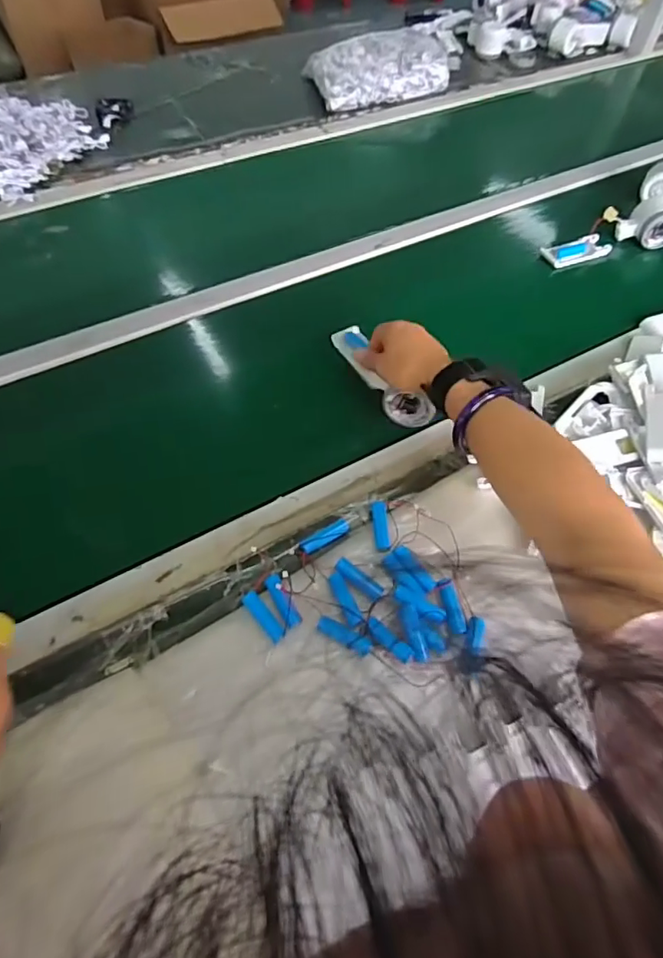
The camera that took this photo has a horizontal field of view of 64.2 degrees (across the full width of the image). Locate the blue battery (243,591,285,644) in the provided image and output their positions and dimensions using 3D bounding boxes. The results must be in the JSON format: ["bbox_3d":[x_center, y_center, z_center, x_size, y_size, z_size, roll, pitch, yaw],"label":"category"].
[{"bbox_3d":[-0.060,0.123,0.467,0.014,0.015,0.052,-32,63,-21],"label":"blue battery"}]

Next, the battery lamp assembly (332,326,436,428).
[{"bbox_3d":[0.056,-0.124,0.632,0.055,0.041,0.175,-18,49,-14],"label":"battery lamp assembly"}]

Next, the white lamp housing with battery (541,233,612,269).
[{"bbox_3d":[0.365,-0.340,0.791,0.100,0.010,0.039,-18,74,-8],"label":"white lamp housing with battery"}]

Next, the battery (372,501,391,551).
[{"bbox_3d":[0.049,0.046,0.518,0.013,0.012,0.051,-3,57,-5],"label":"battery"}]

